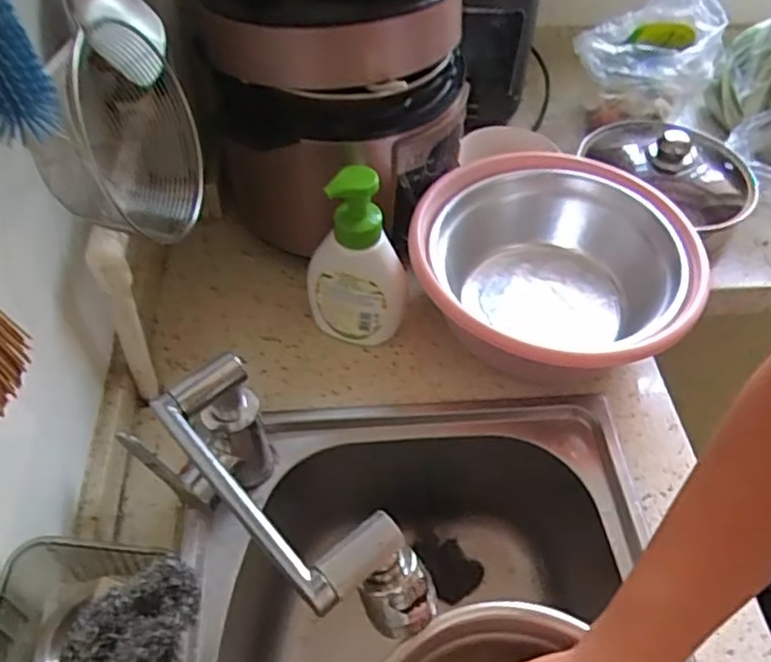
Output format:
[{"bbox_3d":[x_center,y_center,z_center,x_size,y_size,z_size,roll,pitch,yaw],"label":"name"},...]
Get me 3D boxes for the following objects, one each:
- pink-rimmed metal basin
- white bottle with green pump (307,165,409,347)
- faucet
[{"bbox_3d":[0.159,-0.061,0.697,0.250,0.132,0.281,14,51,10],"label":"pink-rimmed metal basin"},{"bbox_3d":[-0.027,-0.067,0.649,0.101,0.201,0.056,0,50,-2],"label":"white bottle with green pump"},{"bbox_3d":[-0.067,0.146,0.499,0.079,0.157,0.228,-34,59,-26],"label":"faucet"}]

